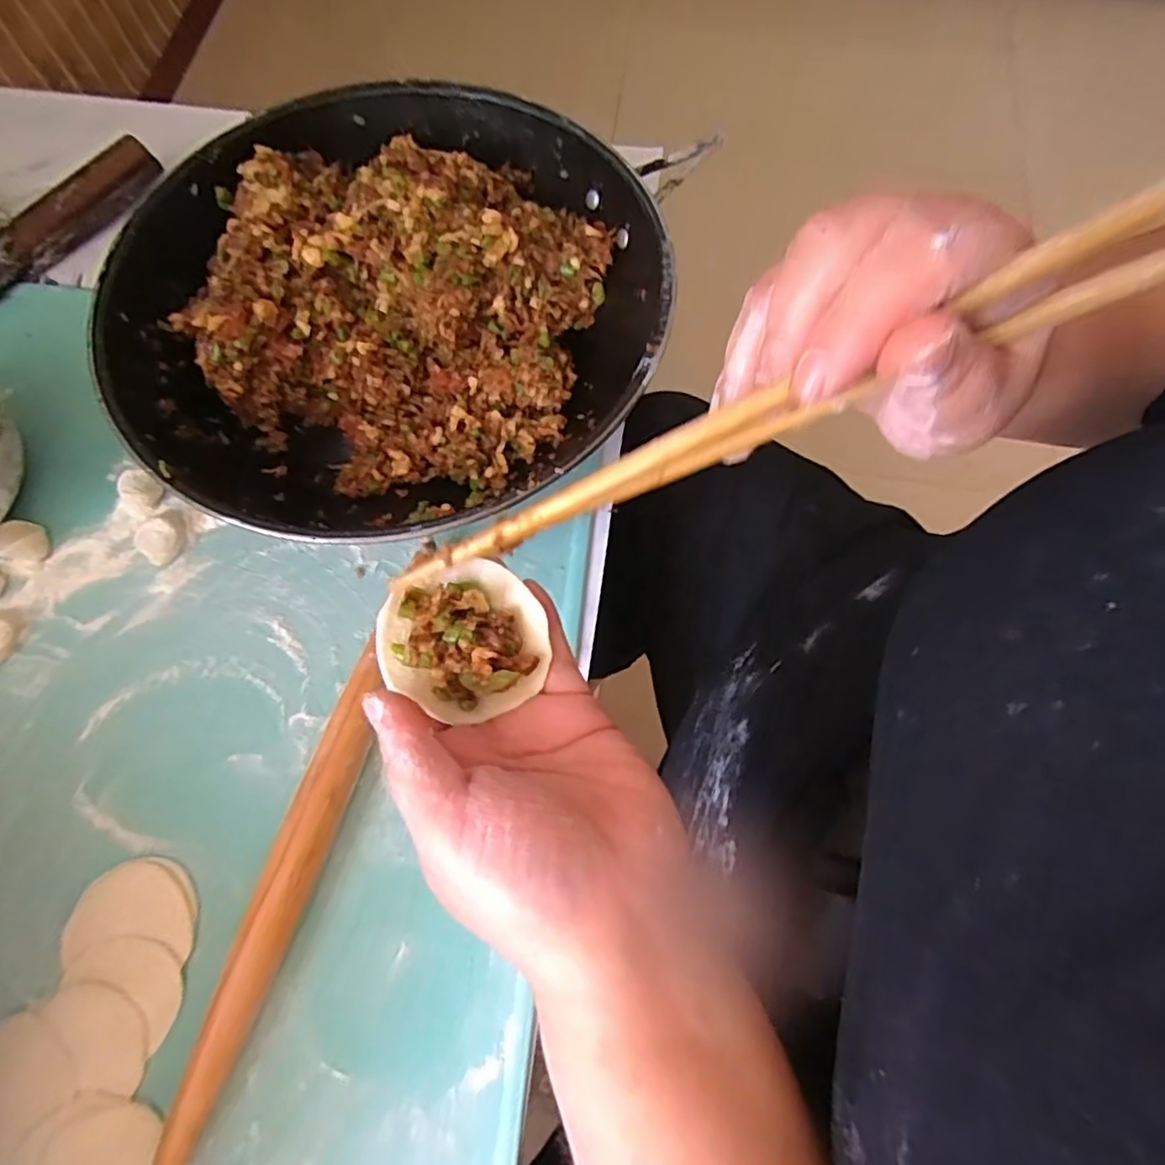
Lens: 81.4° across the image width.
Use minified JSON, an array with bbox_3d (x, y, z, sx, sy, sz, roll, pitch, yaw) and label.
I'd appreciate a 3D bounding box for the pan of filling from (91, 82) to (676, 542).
[{"bbox_3d":[-0.111,-0.153,0.414,0.303,0.094,0.302,0,70,0],"label":"pan of filling"}]

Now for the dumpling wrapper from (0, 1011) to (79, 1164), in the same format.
[{"bbox_3d":[-0.270,0.236,0.316,0.051,0.004,0.060,41,75,14],"label":"dumpling wrapper"}]

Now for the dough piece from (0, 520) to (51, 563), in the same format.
[{"bbox_3d":[-0.338,-0.024,0.408,0.026,0.016,0.025,0,70,0],"label":"dough piece"}]

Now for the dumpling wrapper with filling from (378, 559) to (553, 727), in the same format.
[{"bbox_3d":[-0.042,0.021,0.238,0.055,0.022,0.050,0,70,0],"label":"dumpling wrapper with filling"}]

